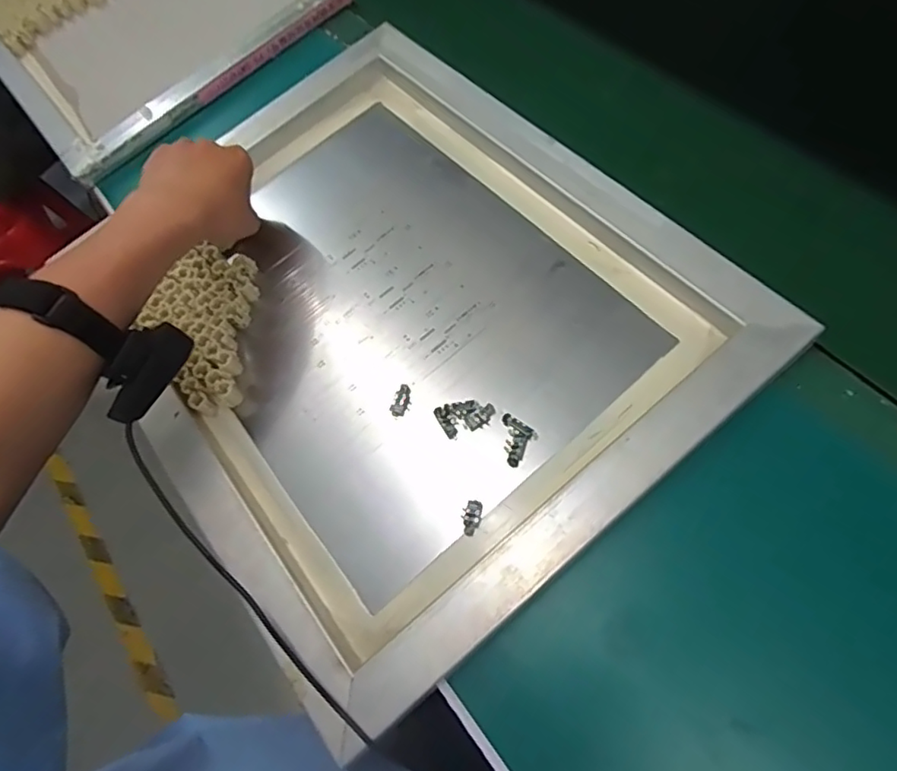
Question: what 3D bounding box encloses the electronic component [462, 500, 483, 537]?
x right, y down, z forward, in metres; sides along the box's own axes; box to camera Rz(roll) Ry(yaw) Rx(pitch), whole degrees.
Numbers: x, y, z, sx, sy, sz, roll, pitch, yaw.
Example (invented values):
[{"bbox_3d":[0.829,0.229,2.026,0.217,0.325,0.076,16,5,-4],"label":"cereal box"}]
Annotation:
[{"bbox_3d":[0.016,0.091,0.405,0.013,0.007,0.024,4,66,12],"label":"electronic component"}]

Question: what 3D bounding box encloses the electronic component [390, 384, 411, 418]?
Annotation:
[{"bbox_3d":[-0.036,0.012,0.455,0.012,0.004,0.025,16,82,11],"label":"electronic component"}]

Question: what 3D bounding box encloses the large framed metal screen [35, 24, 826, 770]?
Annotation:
[{"bbox_3d":[-0.053,-0.067,0.484,0.409,0.043,0.492,-40,62,-8],"label":"large framed metal screen"}]

